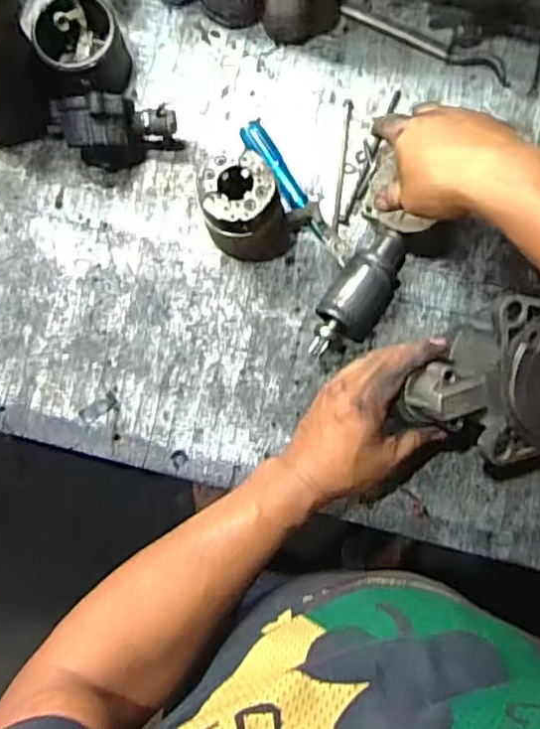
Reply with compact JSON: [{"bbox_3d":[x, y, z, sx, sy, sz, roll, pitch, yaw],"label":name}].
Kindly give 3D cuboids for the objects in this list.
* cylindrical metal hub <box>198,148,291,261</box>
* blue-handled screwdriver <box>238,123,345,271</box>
[{"bbox_3d":[-0.023,-0.154,0.618,0.077,0.114,0.071,0,83,1],"label":"cylindrical metal hub"},{"bbox_3d":[0.029,-0.183,0.663,0.028,0.033,0.180,-35,84,-3],"label":"blue-handled screwdriver"}]

